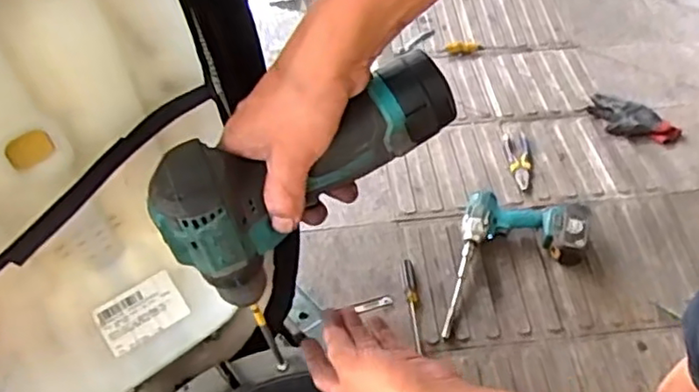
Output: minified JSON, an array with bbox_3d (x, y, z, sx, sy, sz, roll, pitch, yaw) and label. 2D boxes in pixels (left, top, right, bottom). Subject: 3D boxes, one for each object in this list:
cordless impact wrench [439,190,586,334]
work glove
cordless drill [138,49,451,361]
[{"bbox_3d":[0.298,0.094,1.311,0.371,0.084,0.225,-24,58,-14],"label":"cordless impact wrench"},{"bbox_3d":[0.692,-0.174,1.579,0.212,0.044,0.115,23,59,17],"label":"work glove"},{"bbox_3d":[-0.024,-0.013,0.428,0.207,0.130,0.062,-32,57,6],"label":"cordless drill"}]

